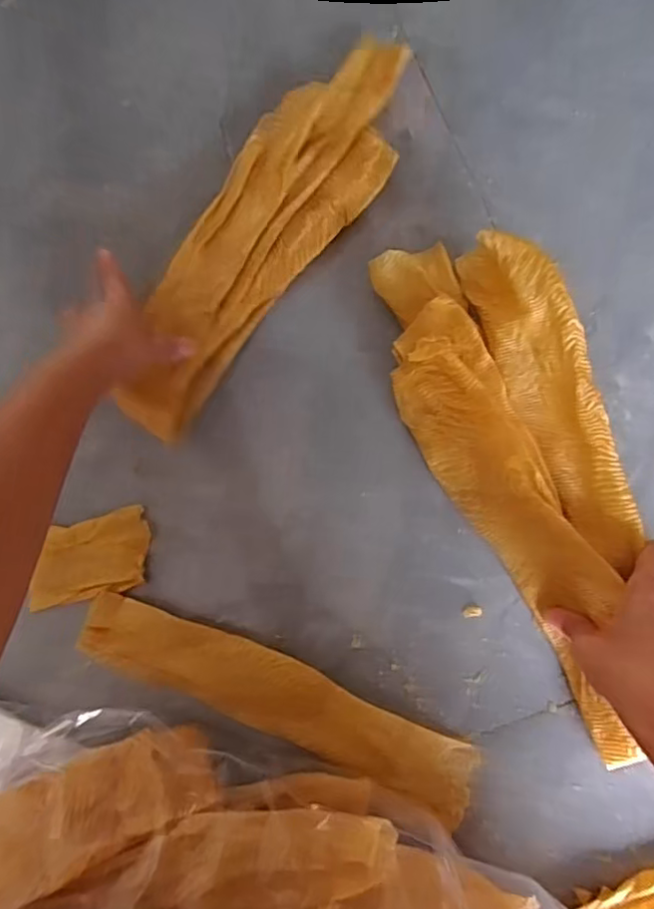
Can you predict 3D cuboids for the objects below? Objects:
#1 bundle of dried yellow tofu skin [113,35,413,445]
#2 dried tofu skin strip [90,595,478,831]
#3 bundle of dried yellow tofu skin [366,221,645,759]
[{"bbox_3d":[-0.049,-0.177,0.479,0.105,0.034,0.355,32,87,10],"label":"bundle of dried yellow tofu skin"},{"bbox_3d":[-0.040,0.187,0.462,0.318,0.012,0.059,23,91,6],"label":"dried tofu skin strip"},{"bbox_3d":[0.146,0.019,0.430,0.122,0.052,0.378,-21,86,5],"label":"bundle of dried yellow tofu skin"}]

